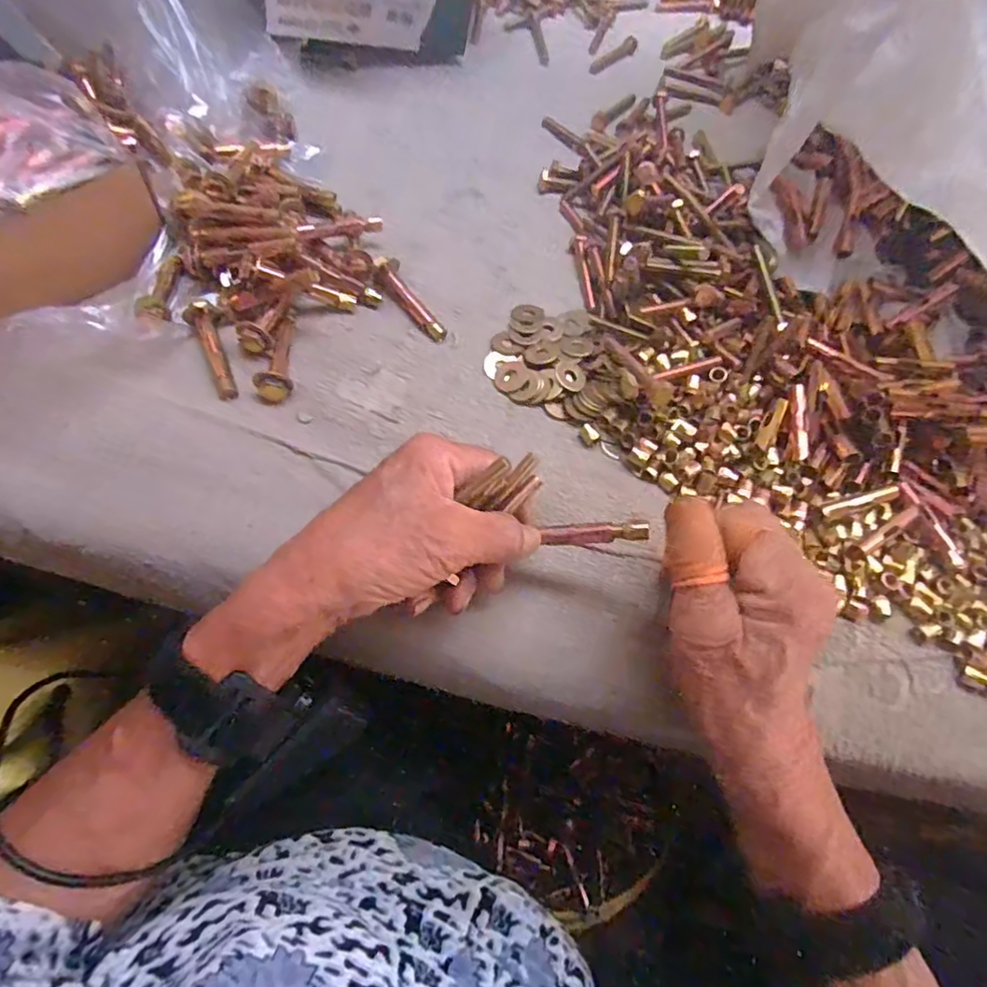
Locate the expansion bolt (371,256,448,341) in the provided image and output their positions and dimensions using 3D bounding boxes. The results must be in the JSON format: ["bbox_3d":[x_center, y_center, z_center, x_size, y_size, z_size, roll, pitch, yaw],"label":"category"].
[{"bbox_3d":[-0.052,-0.122,0.365,0.019,0.009,0.064,-37,84,-19],"label":"expansion bolt"}]

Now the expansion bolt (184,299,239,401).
[{"bbox_3d":[-0.154,-0.082,0.325,0.019,0.015,0.060,-24,67,-17],"label":"expansion bolt"}]

